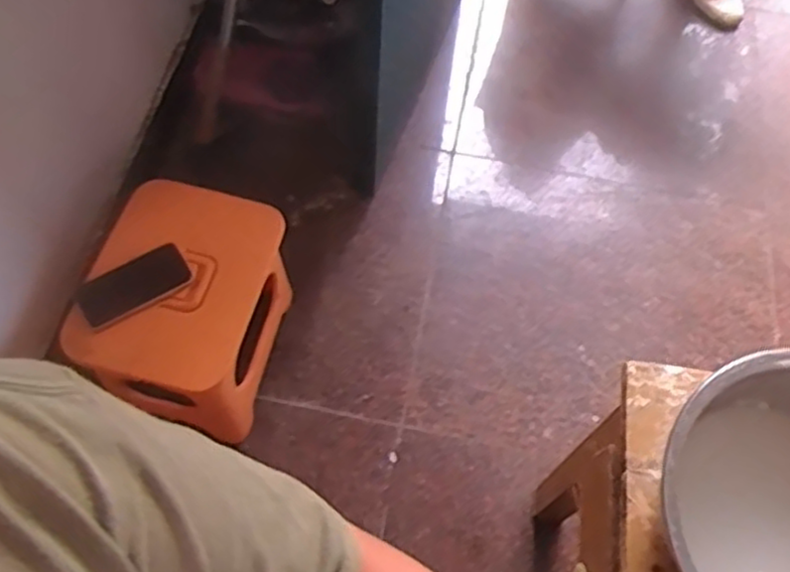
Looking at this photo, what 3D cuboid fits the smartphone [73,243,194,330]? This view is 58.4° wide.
[{"bbox_3d":[-0.365,-0.001,0.989,0.152,0.016,0.069,-30,68,-17],"label":"smartphone"}]

